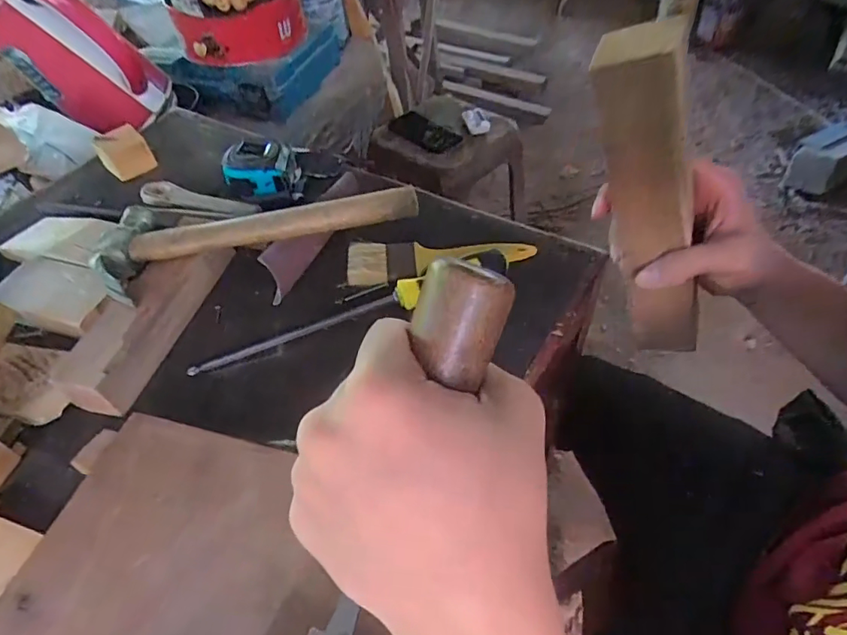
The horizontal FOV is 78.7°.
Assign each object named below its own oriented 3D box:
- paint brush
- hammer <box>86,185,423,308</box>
[{"bbox_3d":[0.018,-0.057,0.496,0.177,0.024,0.049,-5,49,0],"label":"paint brush"},{"bbox_3d":[-0.147,-0.086,0.472,0.267,0.049,0.113,-14,50,-8],"label":"hammer"}]

